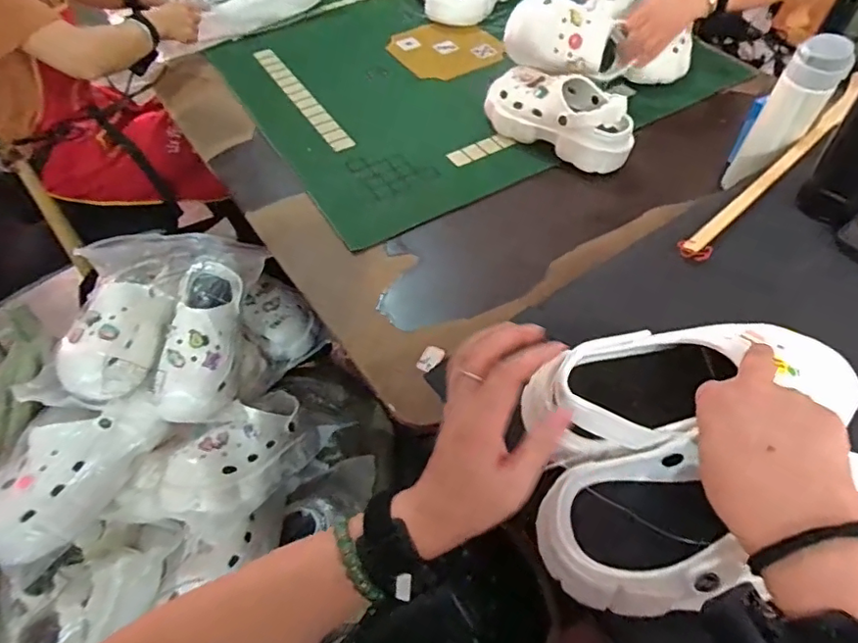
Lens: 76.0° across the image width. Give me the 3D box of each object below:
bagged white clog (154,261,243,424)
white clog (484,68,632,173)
[{"bbox_3d":[-0.331,0.025,0.813,0.083,0.086,0.243,0,71,4],"label":"bagged white clog"},{"bbox_3d":[0.219,-0.347,0.909,0.257,0.088,0.115,36,62,27],"label":"white clog"}]

